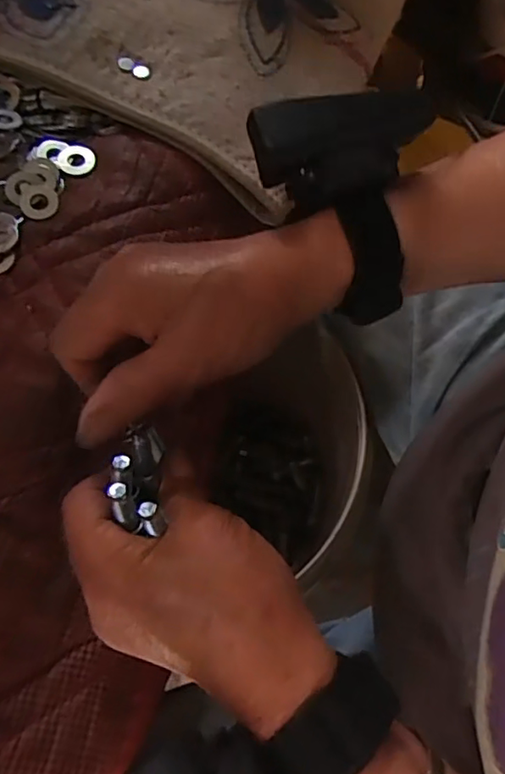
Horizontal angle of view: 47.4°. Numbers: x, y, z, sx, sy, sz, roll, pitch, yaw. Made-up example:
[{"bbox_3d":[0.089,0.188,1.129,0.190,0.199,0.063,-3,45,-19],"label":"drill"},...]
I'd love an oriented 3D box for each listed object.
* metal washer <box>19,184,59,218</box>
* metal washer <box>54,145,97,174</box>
[{"bbox_3d":[-0.123,-0.107,0.333,0.022,0.004,0.022,-9,65,-4],"label":"metal washer"},{"bbox_3d":[-0.106,-0.136,0.344,0.023,0.004,0.021,0,65,0],"label":"metal washer"}]

